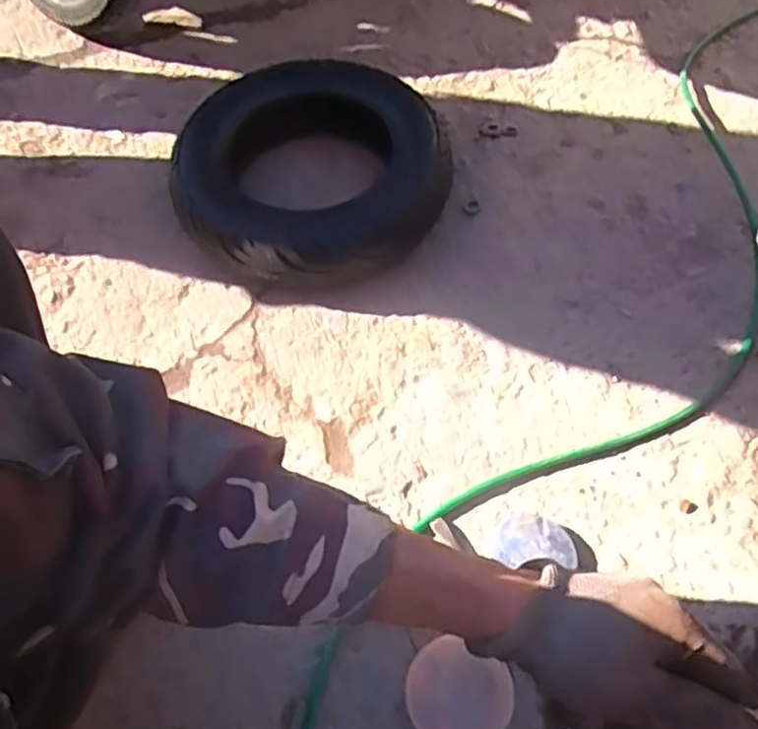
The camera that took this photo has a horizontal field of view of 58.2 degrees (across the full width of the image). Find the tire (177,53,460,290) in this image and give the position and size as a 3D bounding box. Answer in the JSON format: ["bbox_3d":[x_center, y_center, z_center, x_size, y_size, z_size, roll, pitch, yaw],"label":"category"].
[{"bbox_3d":[-0.080,-0.225,0.816,0.310,0.105,0.274,-7,61,0],"label":"tire"}]

